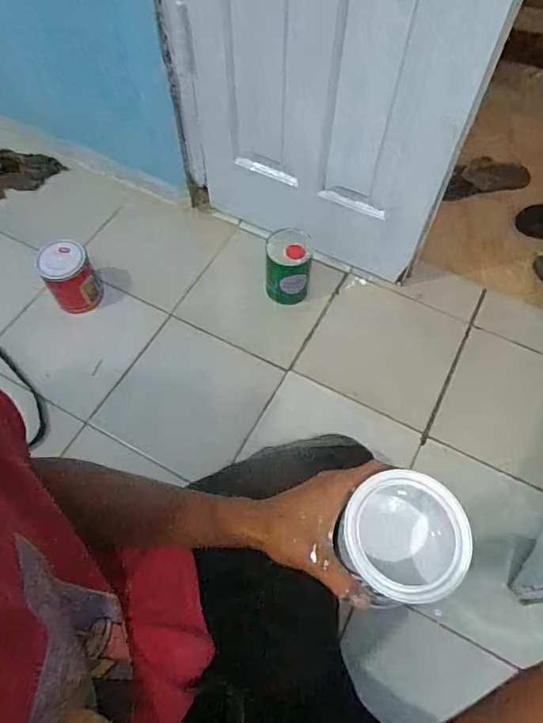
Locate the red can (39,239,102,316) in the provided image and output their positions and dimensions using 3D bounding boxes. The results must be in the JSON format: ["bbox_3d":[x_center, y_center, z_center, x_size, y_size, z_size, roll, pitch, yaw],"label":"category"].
[{"bbox_3d":[-0.435,-0.177,1.071,0.105,0.148,0.105,0,62,0],"label":"red can"}]

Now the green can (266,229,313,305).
[{"bbox_3d":[0.039,-0.201,1.076,0.095,0.143,0.115,4,62,2],"label":"green can"}]

